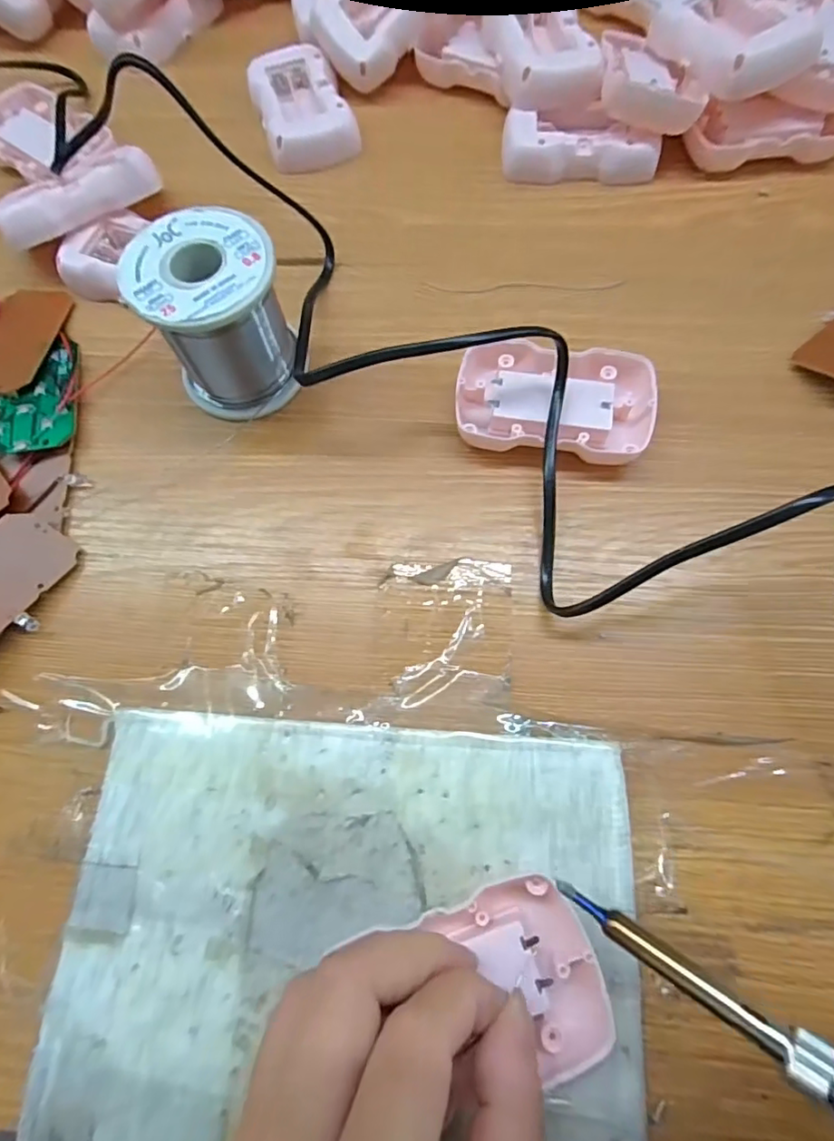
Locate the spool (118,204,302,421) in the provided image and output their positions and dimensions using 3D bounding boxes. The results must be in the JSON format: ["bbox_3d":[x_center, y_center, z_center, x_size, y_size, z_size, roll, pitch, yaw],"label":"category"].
[{"bbox_3d":[-0.087,-0.112,0.248,0.058,0.066,0.061,-1,71,2],"label":"spool"}]

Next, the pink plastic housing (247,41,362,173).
[{"bbox_3d":[-0.069,-0.276,0.326,0.051,0.018,0.085,-18,71,-4],"label":"pink plastic housing"}]

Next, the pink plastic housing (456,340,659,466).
[{"bbox_3d":[0.064,-0.078,0.255,0.089,0.023,0.054,11,72,6],"label":"pink plastic housing"}]

